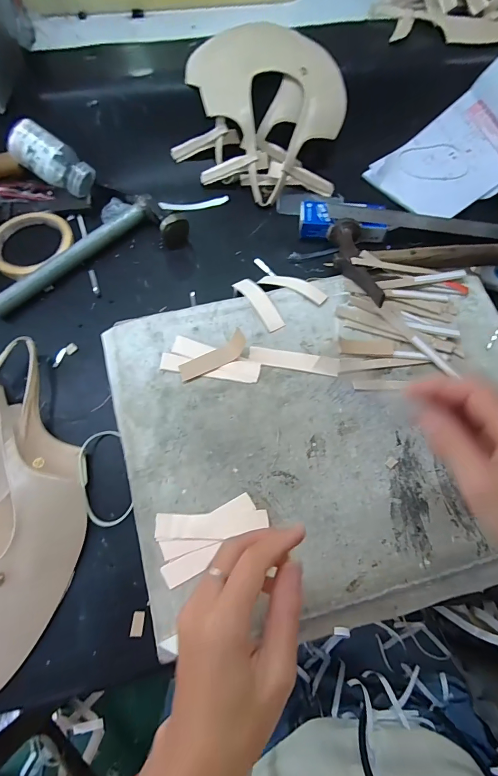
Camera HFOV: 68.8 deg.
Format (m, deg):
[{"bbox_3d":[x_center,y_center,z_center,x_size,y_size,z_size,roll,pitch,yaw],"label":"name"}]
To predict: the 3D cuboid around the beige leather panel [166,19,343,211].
[{"bbox_3d":[0.018,-0.351,0.464,0.203,0.035,0.208,7,95,-3],"label":"beige leather panel"}]

